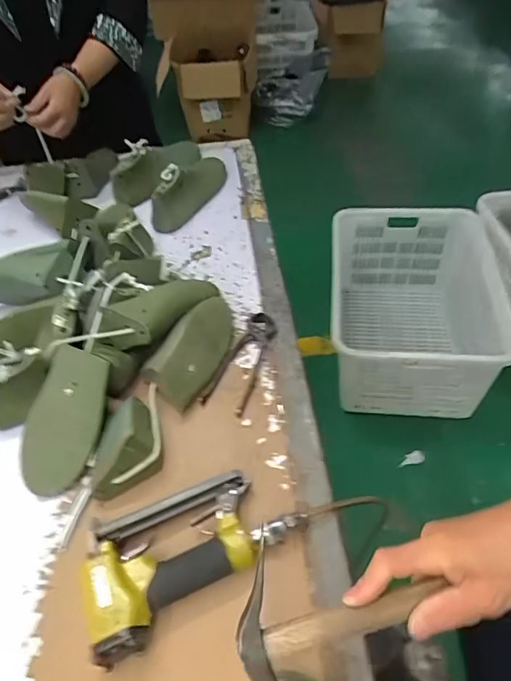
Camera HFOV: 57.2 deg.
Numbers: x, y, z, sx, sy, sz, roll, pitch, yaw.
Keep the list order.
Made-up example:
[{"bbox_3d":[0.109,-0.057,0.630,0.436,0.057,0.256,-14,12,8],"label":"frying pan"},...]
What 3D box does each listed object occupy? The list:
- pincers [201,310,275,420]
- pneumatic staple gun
[{"bbox_3d":[-0.016,0.027,0.678,0.058,0.020,0.172,13,53,16],"label":"pincers"},{"bbox_3d":[-0.077,0.211,0.502,0.232,0.047,0.132,-29,54,-17],"label":"pneumatic staple gun"}]

